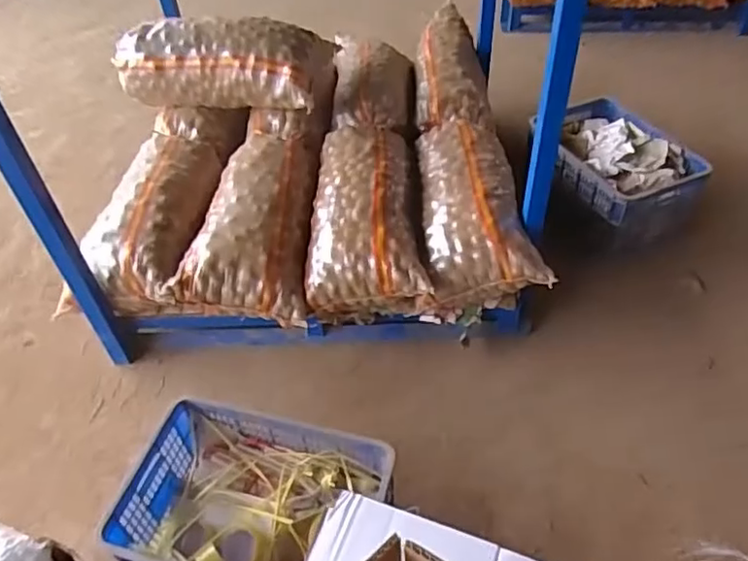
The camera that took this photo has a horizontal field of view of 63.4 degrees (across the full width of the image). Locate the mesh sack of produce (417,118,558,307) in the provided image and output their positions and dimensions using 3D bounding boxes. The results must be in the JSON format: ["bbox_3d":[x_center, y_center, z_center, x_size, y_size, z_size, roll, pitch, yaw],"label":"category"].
[{"bbox_3d":[0.291,-0.227,1.777,0.295,0.182,0.622,-3,46,1],"label":"mesh sack of produce"}]

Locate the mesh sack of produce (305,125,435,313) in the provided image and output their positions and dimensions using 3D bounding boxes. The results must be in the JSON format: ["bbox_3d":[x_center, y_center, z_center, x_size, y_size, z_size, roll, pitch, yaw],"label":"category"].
[{"bbox_3d":[-0.033,-0.218,1.802,0.314,0.185,0.638,-3,46,0],"label":"mesh sack of produce"}]

